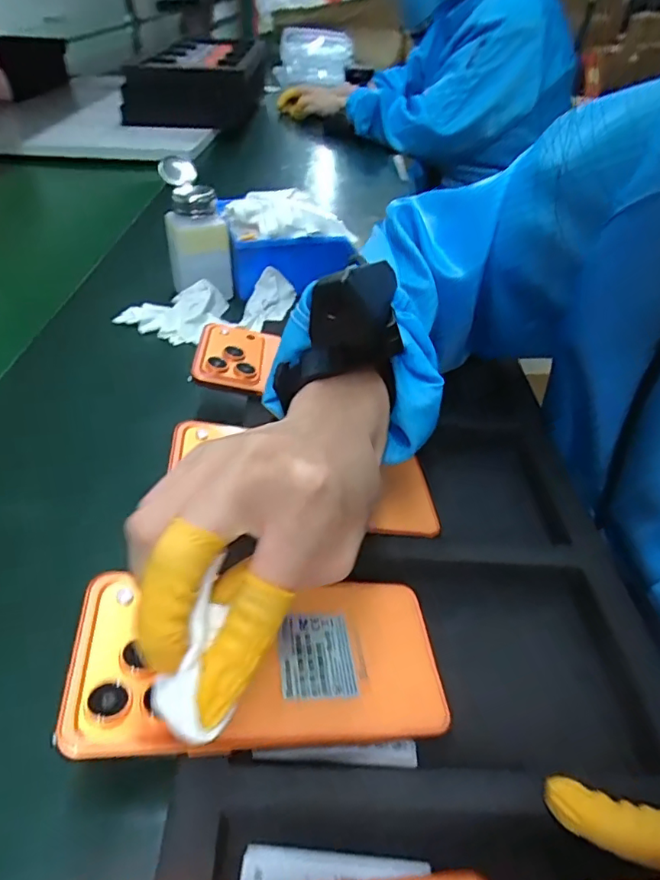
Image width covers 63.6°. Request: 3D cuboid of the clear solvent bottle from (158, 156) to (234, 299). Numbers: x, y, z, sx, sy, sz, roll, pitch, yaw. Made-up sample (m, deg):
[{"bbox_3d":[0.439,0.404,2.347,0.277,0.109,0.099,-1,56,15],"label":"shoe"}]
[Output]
[{"bbox_3d":[-0.129,-0.200,0.518,0.058,0.120,0.049,-9,43,-12],"label":"clear solvent bottle"}]

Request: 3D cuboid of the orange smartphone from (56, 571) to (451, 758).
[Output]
[{"bbox_3d":[-0.028,0.097,0.239,0.161,0.009,0.074,4,40,-19],"label":"orange smartphone"}]

